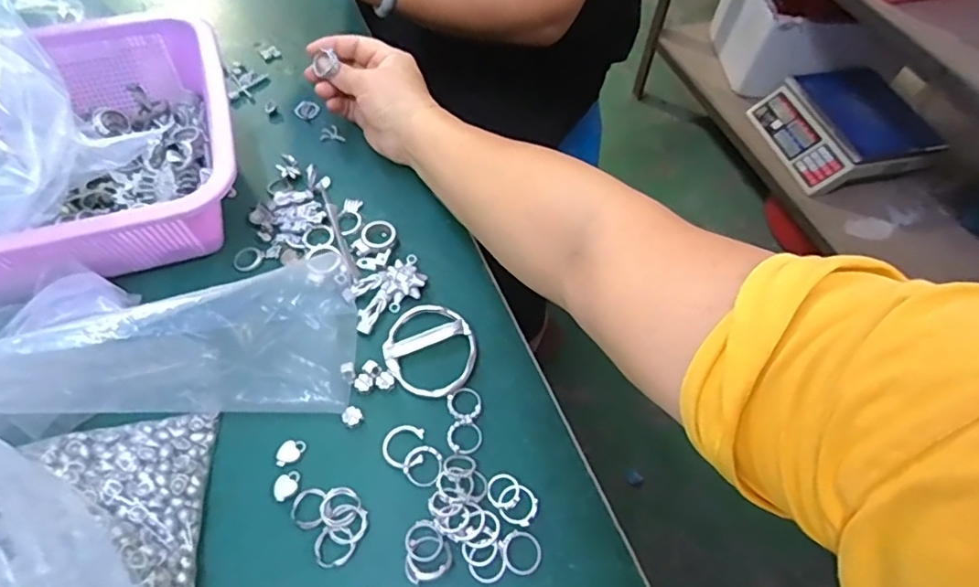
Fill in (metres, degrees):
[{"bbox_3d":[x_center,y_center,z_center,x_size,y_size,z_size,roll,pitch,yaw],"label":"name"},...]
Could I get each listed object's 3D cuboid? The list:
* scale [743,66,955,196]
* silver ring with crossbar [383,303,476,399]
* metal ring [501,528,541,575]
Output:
[{"bbox_3d":[0.745,-0.358,1.186,0.223,0.139,0.287,-8,57,-9],"label":"scale"},{"bbox_3d":[-0.039,0.036,0.370,0.059,0.005,0.065,-32,63,-22],"label":"silver ring with crossbar"},{"bbox_3d":[0.018,0.142,0.306,0.023,0.004,0.021,2,56,-2],"label":"metal ring"}]

